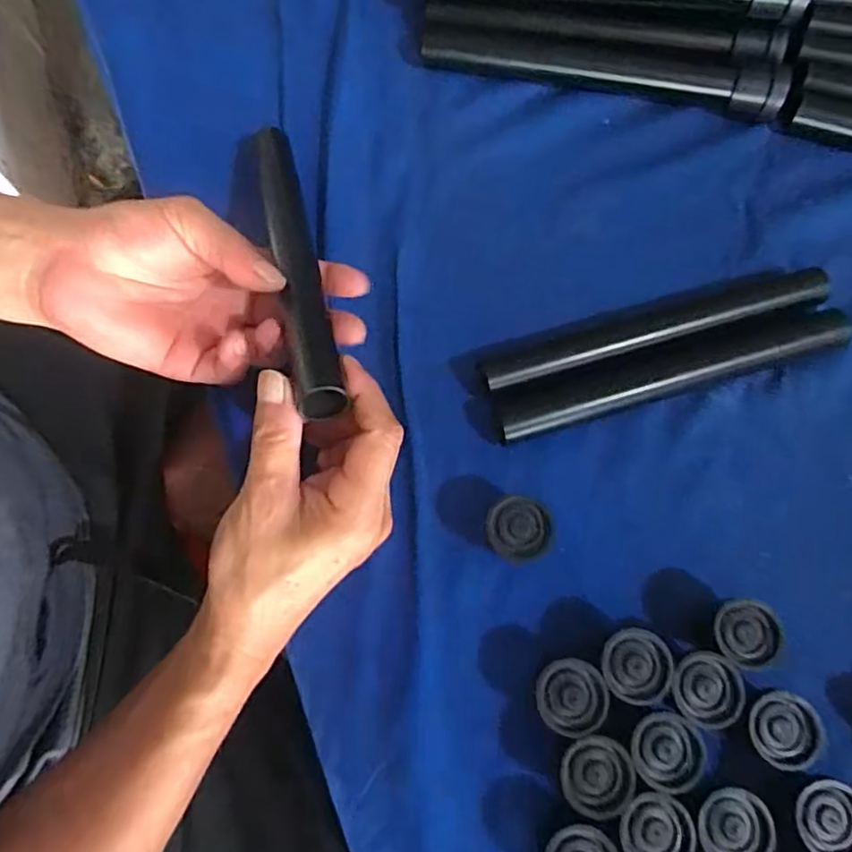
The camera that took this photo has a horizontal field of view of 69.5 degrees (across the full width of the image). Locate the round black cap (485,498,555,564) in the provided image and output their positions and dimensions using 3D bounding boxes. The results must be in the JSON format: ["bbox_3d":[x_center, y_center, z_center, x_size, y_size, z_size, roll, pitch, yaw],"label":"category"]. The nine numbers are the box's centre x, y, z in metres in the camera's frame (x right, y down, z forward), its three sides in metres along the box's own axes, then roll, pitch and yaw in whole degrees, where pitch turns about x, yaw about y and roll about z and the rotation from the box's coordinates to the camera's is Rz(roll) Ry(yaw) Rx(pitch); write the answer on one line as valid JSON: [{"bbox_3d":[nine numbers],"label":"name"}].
[{"bbox_3d":[0.050,0.058,0.337,0.035,0.029,0.034,0,75,-1],"label":"round black cap"}]

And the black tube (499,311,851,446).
[{"bbox_3d":[0.148,-0.031,0.369,0.216,0.017,0.026,-16,76,-5],"label":"black tube"}]

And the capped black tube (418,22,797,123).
[{"bbox_3d":[0.119,-0.244,0.423,0.243,0.028,0.028,11,75,2],"label":"capped black tube"}]

